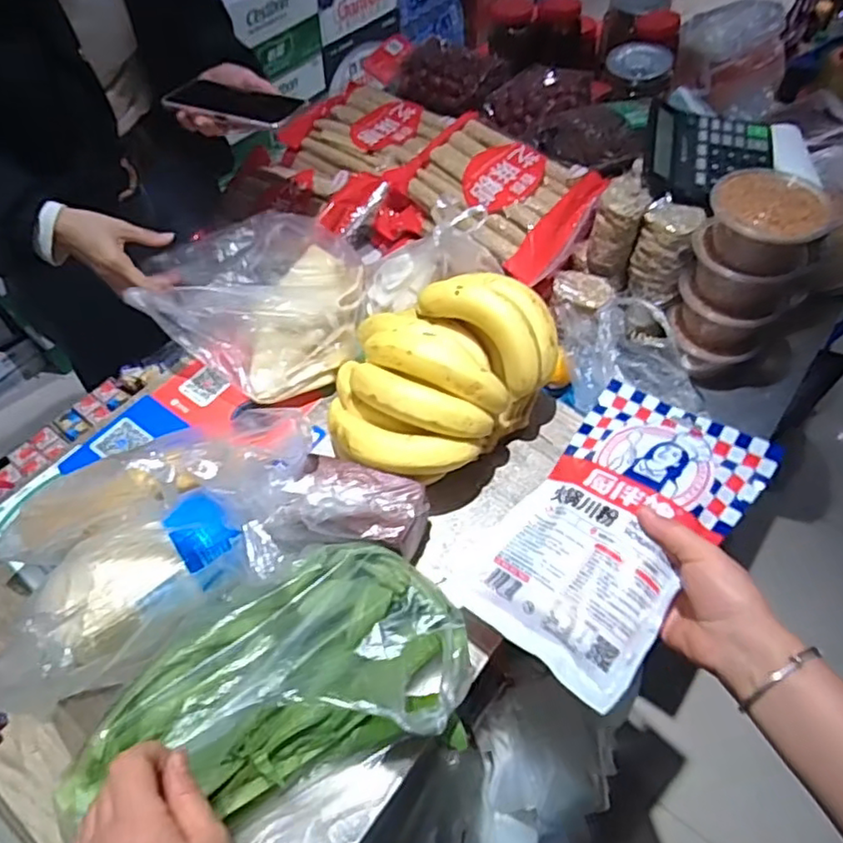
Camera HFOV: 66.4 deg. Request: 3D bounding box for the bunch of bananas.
[{"bbox_3d":[0.006,-0.050,0.635,0.188,0.117,0.229,36,63,23],"label":"bunch of bananas"}]

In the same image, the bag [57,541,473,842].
[{"bbox_3d":[-0.115,0.189,0.492,0.288,0.100,0.158,-13,56,-8],"label":"bag"}]

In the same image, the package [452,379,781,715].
[{"bbox_3d":[0.157,0.085,0.534,0.155,0.029,0.253,32,71,34],"label":"package"}]

